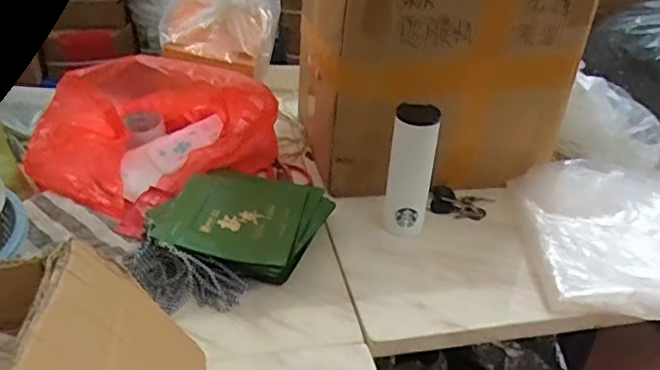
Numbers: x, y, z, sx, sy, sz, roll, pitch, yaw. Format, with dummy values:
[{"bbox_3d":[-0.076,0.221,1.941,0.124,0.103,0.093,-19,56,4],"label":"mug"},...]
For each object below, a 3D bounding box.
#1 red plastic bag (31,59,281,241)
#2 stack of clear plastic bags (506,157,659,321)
[{"bbox_3d":[-0.329,-0.113,1.078,0.327,0.179,0.384,24,38,31],"label":"red plastic bag"},{"bbox_3d":[0.522,0.081,0.987,0.388,0.058,0.366,3,32,2],"label":"stack of clear plastic bags"}]

